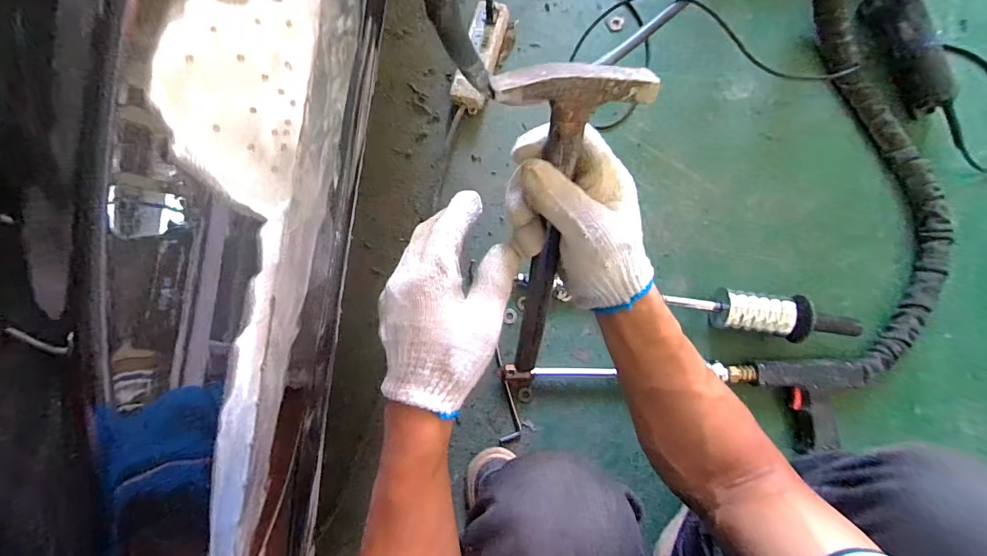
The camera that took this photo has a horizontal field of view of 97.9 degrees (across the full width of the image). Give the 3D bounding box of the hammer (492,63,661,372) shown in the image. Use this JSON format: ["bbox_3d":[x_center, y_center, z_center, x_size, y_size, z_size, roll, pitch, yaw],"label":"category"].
[{"bbox_3d":[0.038,-0.015,0.341,0.092,0.033,0.286,9,131,3],"label":"hammer"}]

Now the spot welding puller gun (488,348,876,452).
[{"bbox_3d":[0.292,0.198,0.674,0.559,0.045,0.145,1,86,-1],"label":"spot welding puller gun"}]

